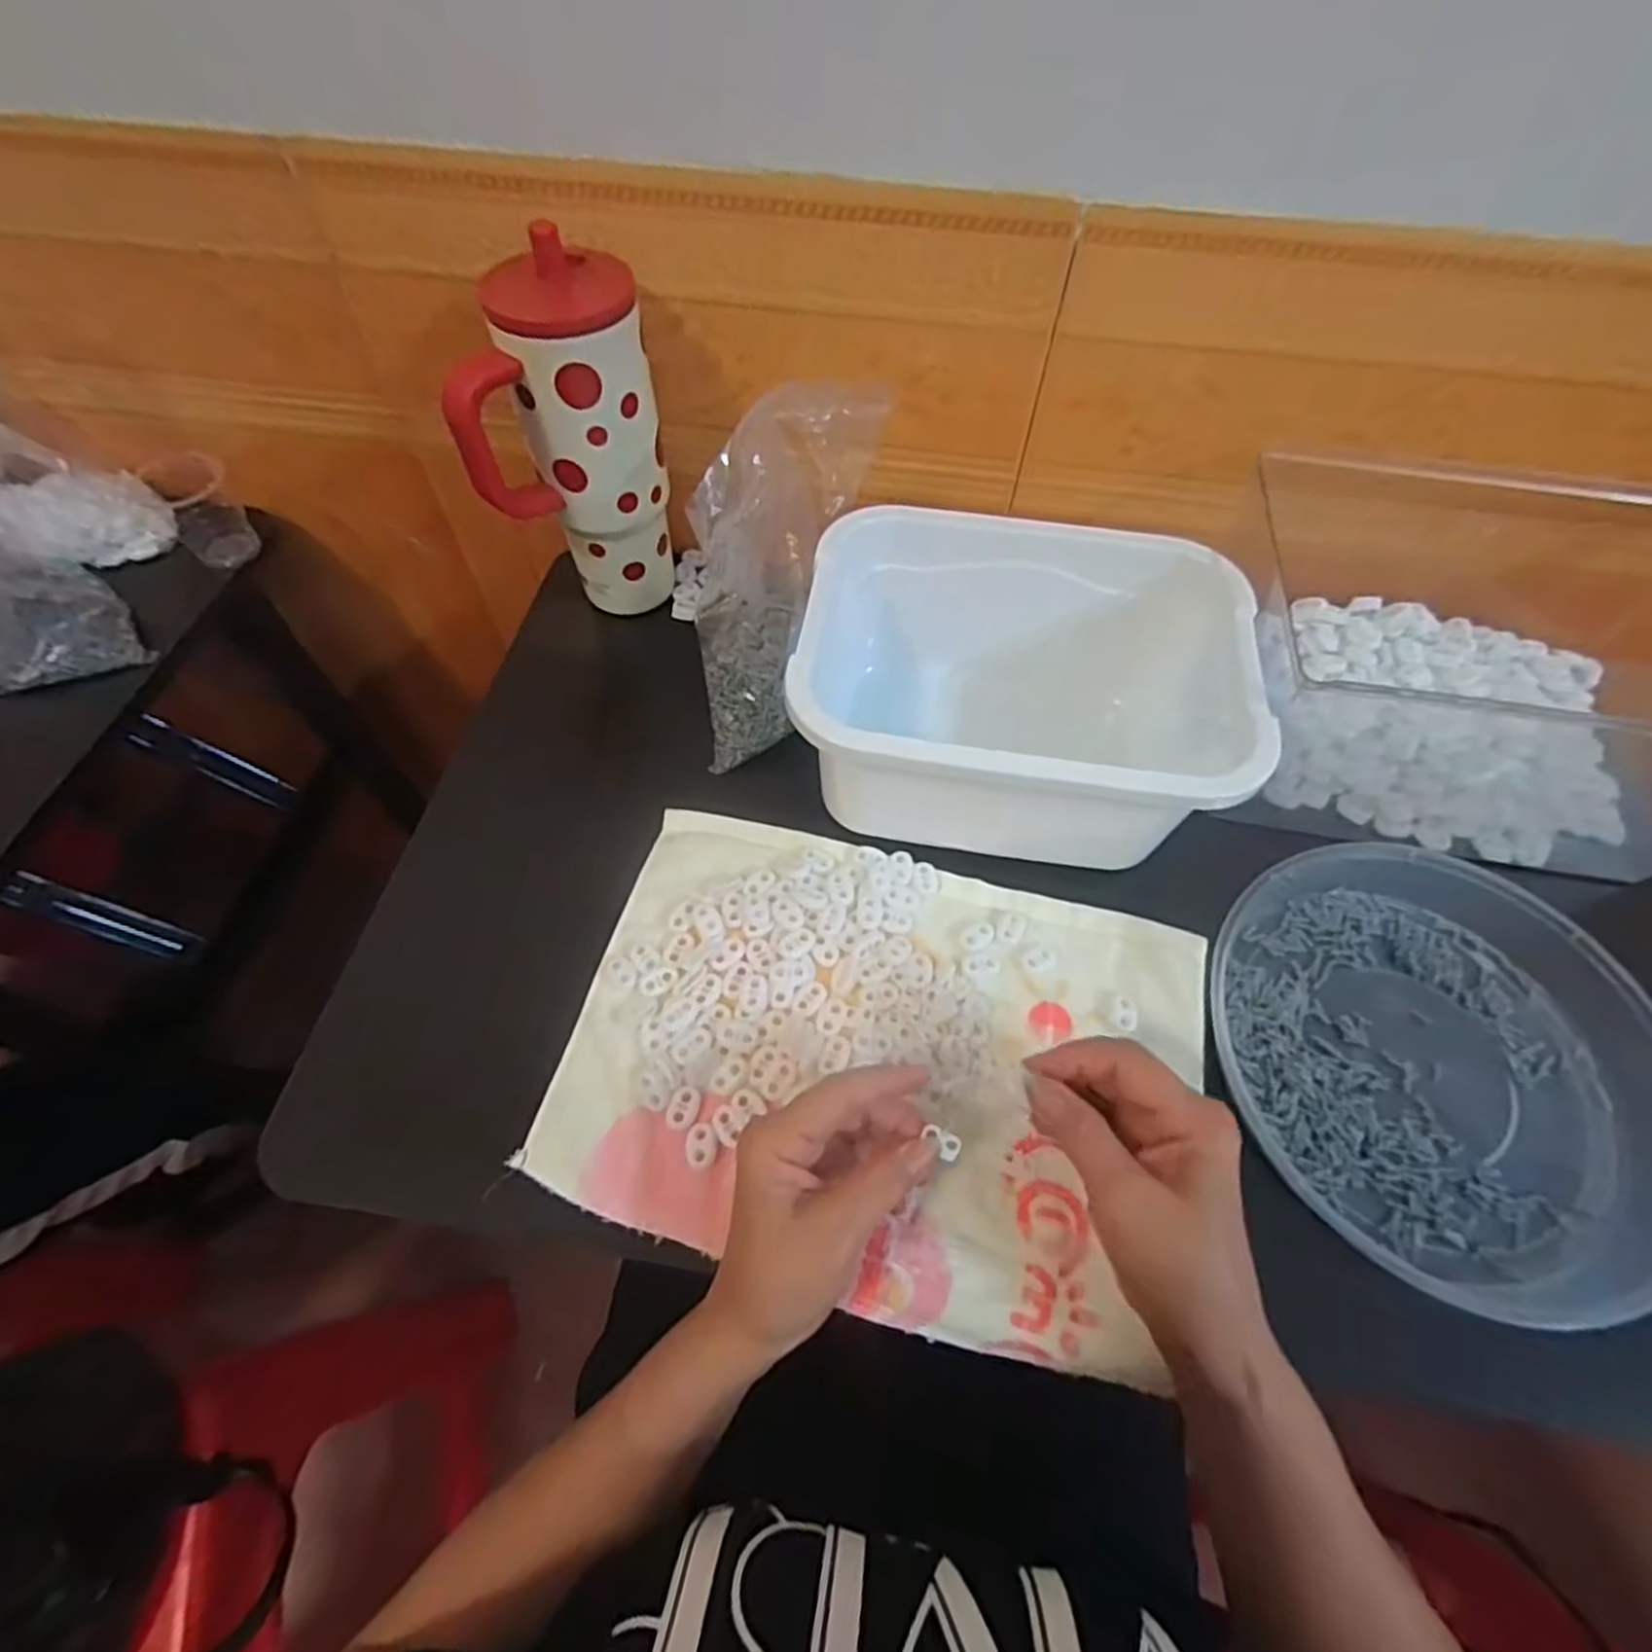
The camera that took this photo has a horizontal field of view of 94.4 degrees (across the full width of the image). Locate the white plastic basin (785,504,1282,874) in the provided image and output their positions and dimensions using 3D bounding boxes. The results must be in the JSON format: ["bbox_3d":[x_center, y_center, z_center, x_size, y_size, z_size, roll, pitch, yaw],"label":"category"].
[{"bbox_3d":[0.112,-0.077,0.480,0.247,0.141,0.180,9,59,4],"label":"white plastic basin"}]

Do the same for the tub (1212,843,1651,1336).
[{"bbox_3d":[0.326,0.122,0.405,0.217,0.035,0.230,1,59,-1],"label":"tub"}]

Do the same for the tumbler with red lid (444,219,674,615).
[{"bbox_3d":[-0.162,-0.235,0.504,0.109,0.214,0.085,-5,59,-4],"label":"tumbler with red lid"}]

